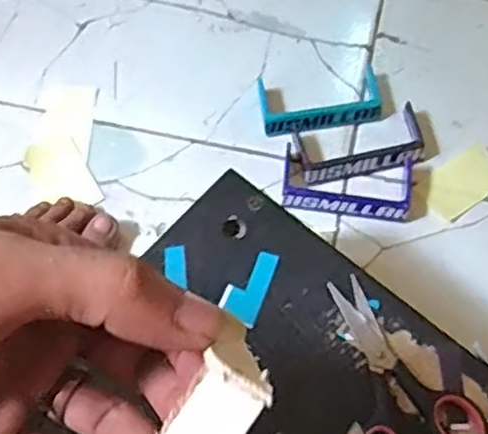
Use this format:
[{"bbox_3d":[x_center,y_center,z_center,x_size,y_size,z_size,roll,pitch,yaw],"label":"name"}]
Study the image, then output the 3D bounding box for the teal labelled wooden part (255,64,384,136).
[{"bbox_3d":[0.071,-0.108,0.611,0.110,0.019,0.061,-7,65,-2],"label":"teal labelled wooden part"}]

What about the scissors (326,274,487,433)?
[{"bbox_3d":[0.085,0.082,0.379,0.063,0.006,0.110,-19,67,-8],"label":"scissors"}]

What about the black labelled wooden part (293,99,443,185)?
[{"bbox_3d":[0.109,-0.066,0.589,0.124,0.017,0.056,-12,66,-5],"label":"black labelled wooden part"}]

